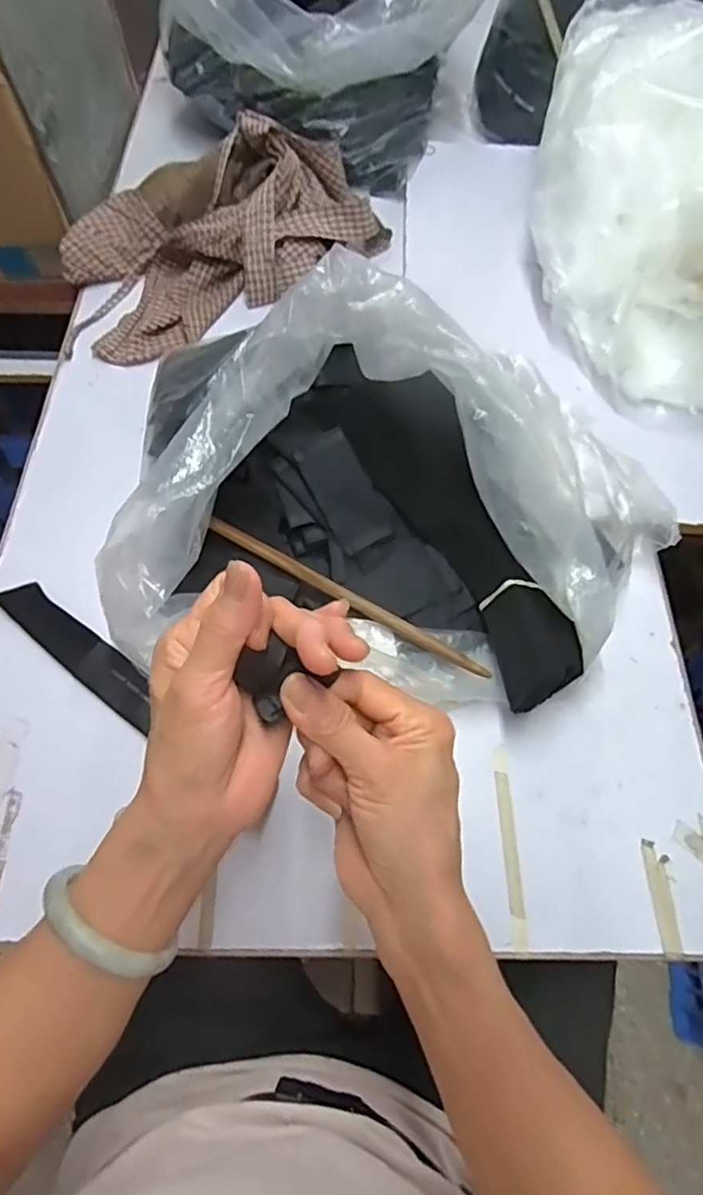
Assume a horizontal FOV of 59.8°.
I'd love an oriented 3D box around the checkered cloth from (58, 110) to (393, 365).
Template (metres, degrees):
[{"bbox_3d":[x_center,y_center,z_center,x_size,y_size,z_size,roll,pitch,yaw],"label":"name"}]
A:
[{"bbox_3d":[-0.158,-0.439,0.709,0.378,0.108,0.219,-25,66,-12],"label":"checkered cloth"}]

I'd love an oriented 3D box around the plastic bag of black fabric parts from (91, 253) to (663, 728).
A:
[{"bbox_3d":[0.048,-0.061,0.479,0.356,0.191,0.286,27,67,13],"label":"plastic bag of black fabric parts"}]

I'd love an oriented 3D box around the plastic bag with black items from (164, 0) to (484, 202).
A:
[{"bbox_3d":[-0.038,-0.776,0.805,0.396,0.216,0.330,18,65,9],"label":"plastic bag with black items"}]

